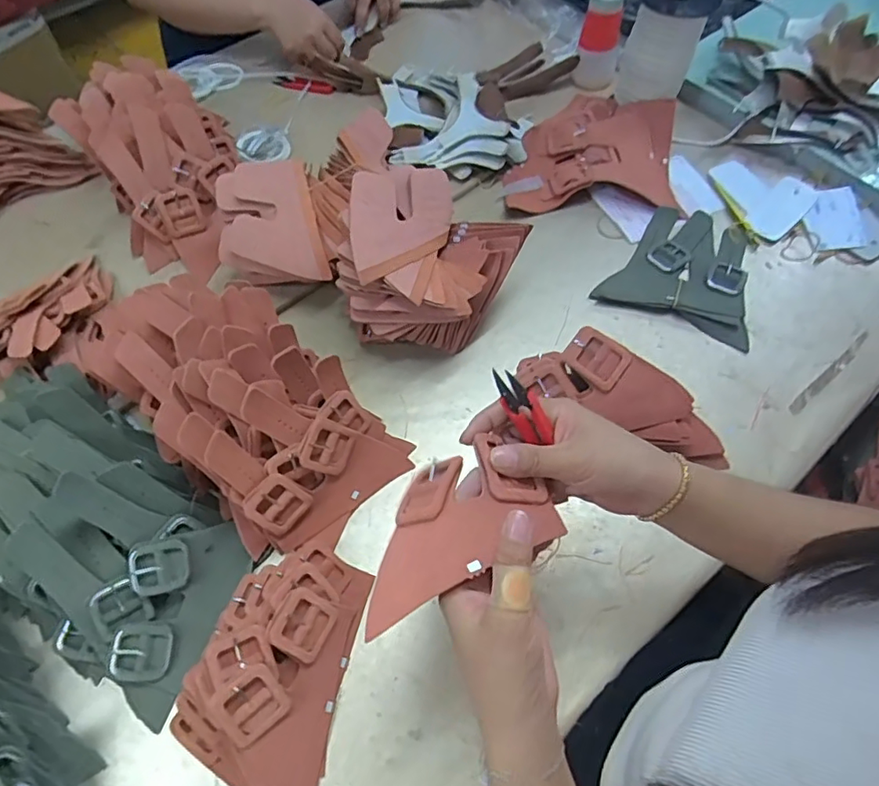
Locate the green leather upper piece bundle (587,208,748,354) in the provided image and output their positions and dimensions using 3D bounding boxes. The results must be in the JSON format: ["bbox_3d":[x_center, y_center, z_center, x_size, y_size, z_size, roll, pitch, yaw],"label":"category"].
[{"bbox_3d":[0.305,-0.156,0.684,0.167,0.017,0.176,22,64,13],"label":"green leather upper piece bundle"}]

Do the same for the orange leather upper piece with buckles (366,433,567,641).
[{"bbox_3d":[0.004,0.081,0.354,0.133,0.034,0.081,-25,63,-12],"label":"orange leather upper piece with buckles"}]

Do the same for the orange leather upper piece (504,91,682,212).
[{"bbox_3d":[0.210,-0.338,0.772,0.229,0.045,0.212,4,61,3],"label":"orange leather upper piece"}]

